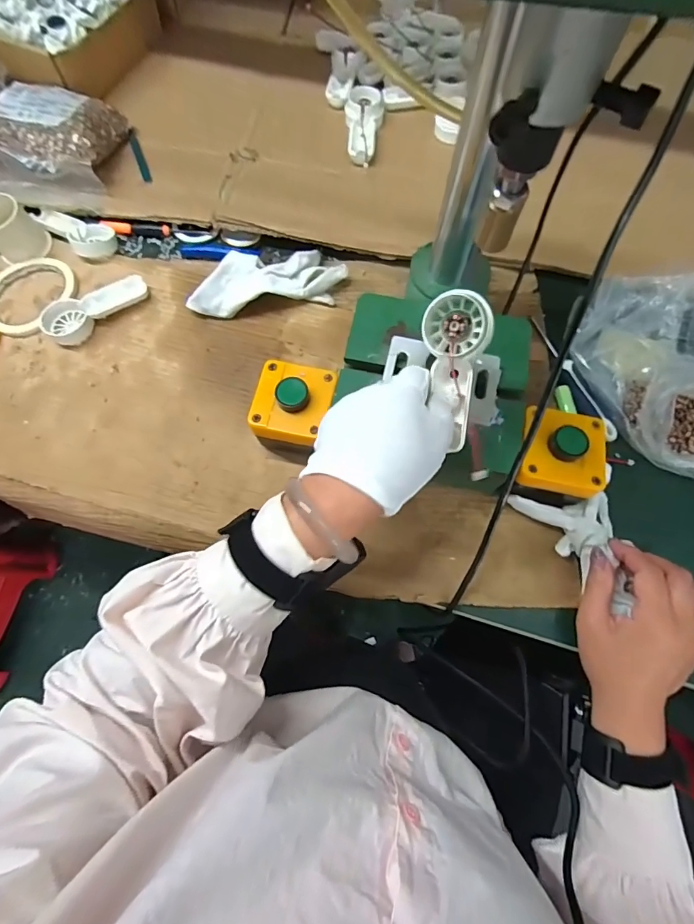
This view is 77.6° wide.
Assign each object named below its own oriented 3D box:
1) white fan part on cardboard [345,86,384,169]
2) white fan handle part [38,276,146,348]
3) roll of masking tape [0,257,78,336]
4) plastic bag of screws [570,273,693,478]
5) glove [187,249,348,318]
[{"bbox_3d":[0.020,-0.413,0.536,0.047,0.024,0.118,3,73,2],"label":"white fan part on cardboard"},{"bbox_3d":[-0.273,-0.171,0.470,0.113,0.019,0.049,-35,75,-9],"label":"white fan handle part"},{"bbox_3d":[-0.358,-0.191,0.478,0.101,0.011,0.101,0,73,1],"label":"roll of masking tape"},{"bbox_3d":[0.313,-0.092,0.404,0.144,0.066,0.206,-23,74,-6],"label":"plastic bag of screws"},{"bbox_3d":[-0.085,-0.195,0.462,0.163,0.034,0.056,-9,73,-1],"label":"glove"}]

